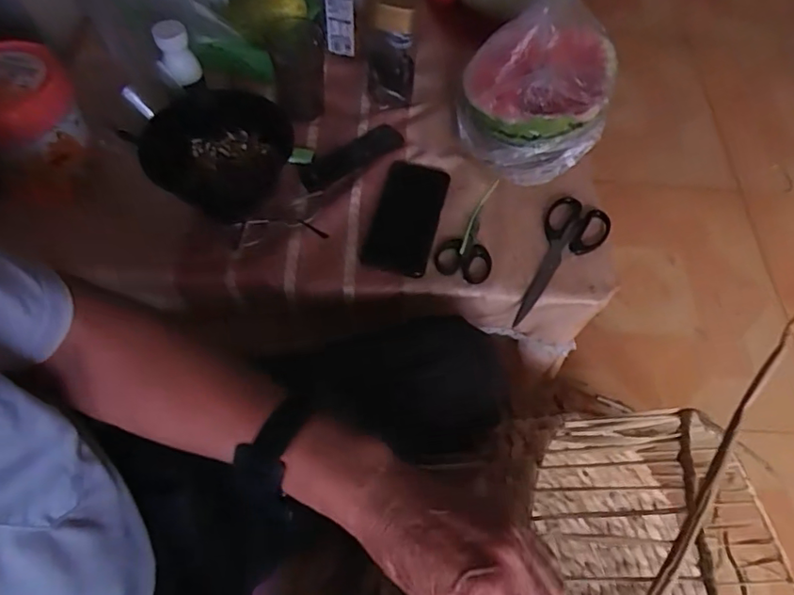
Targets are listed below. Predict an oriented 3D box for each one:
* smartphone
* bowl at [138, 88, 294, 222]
[{"bbox_3d":[0.010,-0.099,0.675,0.086,0.011,0.165,8,60,15],"label":"smartphone"},{"bbox_3d":[-0.222,-0.182,0.669,0.162,0.059,0.158,1,60,-2],"label":"bowl"}]

